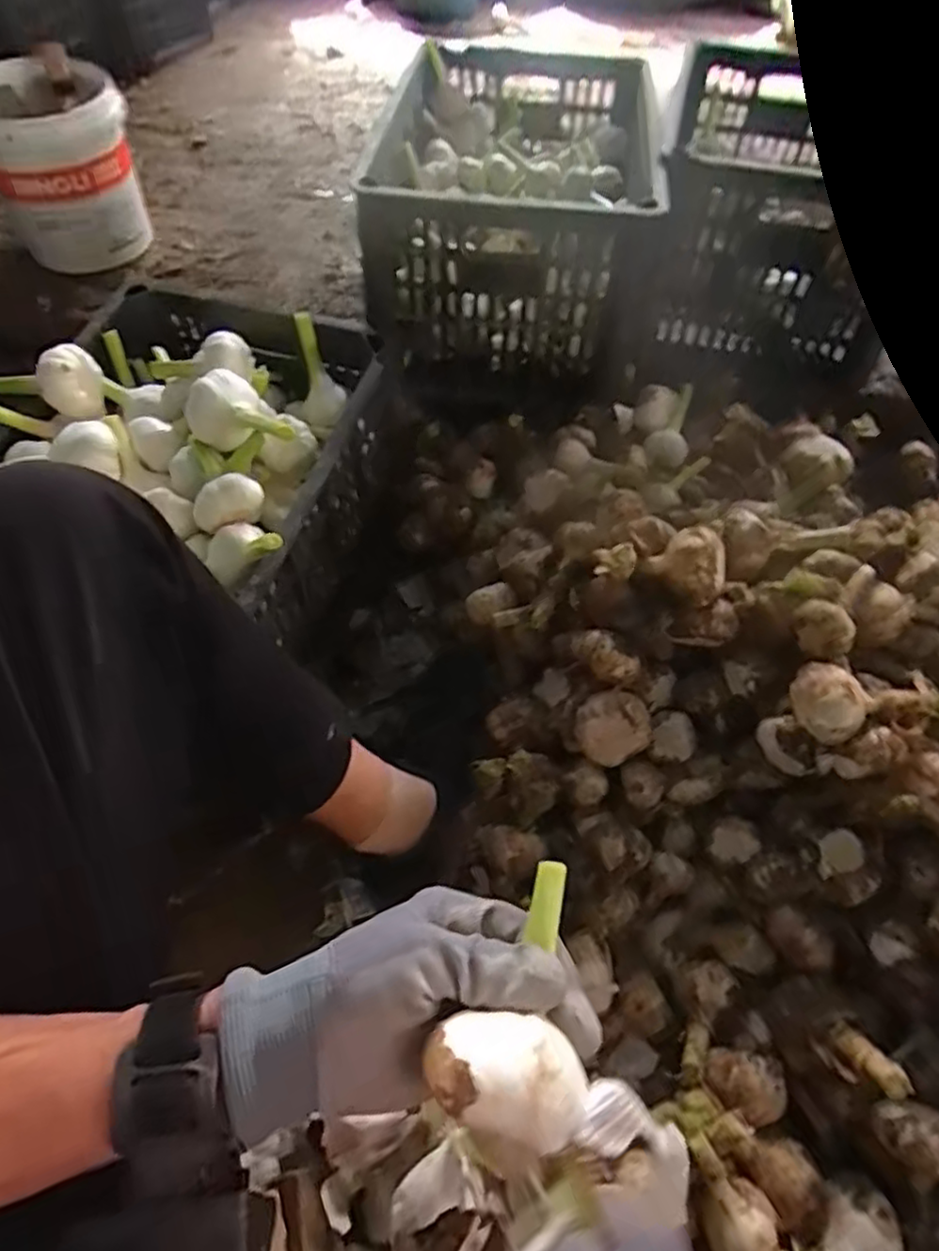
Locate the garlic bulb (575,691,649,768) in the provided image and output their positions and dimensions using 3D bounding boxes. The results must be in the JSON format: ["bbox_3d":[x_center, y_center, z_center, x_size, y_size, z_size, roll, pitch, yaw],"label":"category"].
[{"bbox_3d":[0.123,0.087,0.583,0.047,0.058,0.053,-31,61,-20],"label":"garlic bulb"}]

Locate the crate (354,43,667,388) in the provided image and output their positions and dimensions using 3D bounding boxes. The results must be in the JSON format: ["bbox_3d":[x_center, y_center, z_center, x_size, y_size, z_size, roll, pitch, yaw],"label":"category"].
[{"bbox_3d":[0.054,-0.558,0.855,0.294,0.165,0.521,5,55,2],"label":"crate"}]

